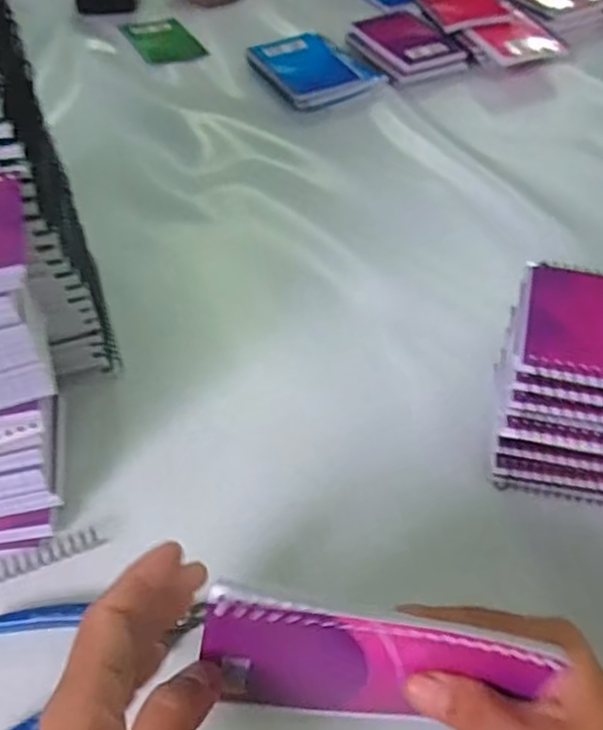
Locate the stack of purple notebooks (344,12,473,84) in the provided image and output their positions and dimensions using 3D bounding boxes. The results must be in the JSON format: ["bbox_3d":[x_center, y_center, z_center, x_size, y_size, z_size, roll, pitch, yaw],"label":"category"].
[{"bbox_3d":[0.117,-0.373,0.781,0.102,0.022,0.127,-19,52,-14],"label":"stack of purple notebooks"}]

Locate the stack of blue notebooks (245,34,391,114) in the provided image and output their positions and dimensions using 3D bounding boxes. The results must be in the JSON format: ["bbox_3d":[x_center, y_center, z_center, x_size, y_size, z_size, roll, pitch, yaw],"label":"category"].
[{"bbox_3d":[0.014,-0.329,0.748,0.107,0.021,0.129,-23,52,-17],"label":"stack of blue notebooks"}]

